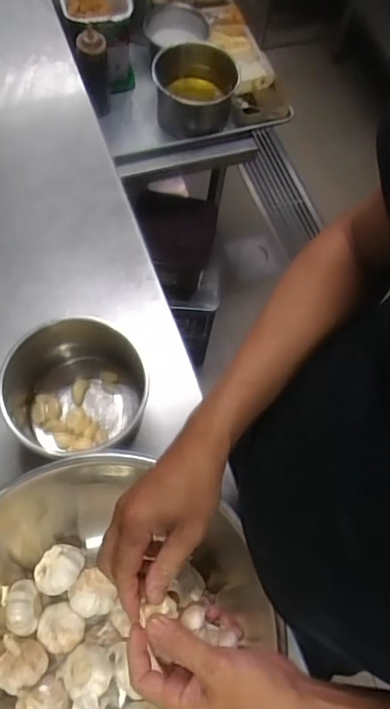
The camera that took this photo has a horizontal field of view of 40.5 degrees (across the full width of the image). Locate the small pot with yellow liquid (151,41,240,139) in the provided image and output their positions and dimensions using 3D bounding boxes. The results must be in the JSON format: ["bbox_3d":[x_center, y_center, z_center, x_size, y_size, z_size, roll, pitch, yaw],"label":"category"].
[{"bbox_3d":[0.001,-0.542,1.085,0.165,0.121,0.160,2,67,-4],"label":"small pot with yellow liquid"}]

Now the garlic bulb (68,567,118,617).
[{"bbox_3d":[-0.106,0.248,0.541,0.045,0.034,0.041,1,66,-2],"label":"garlic bulb"}]

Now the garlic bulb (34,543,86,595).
[{"bbox_3d":[-0.141,0.225,0.554,0.050,0.041,0.041,-41,76,-19],"label":"garlic bulb"}]

